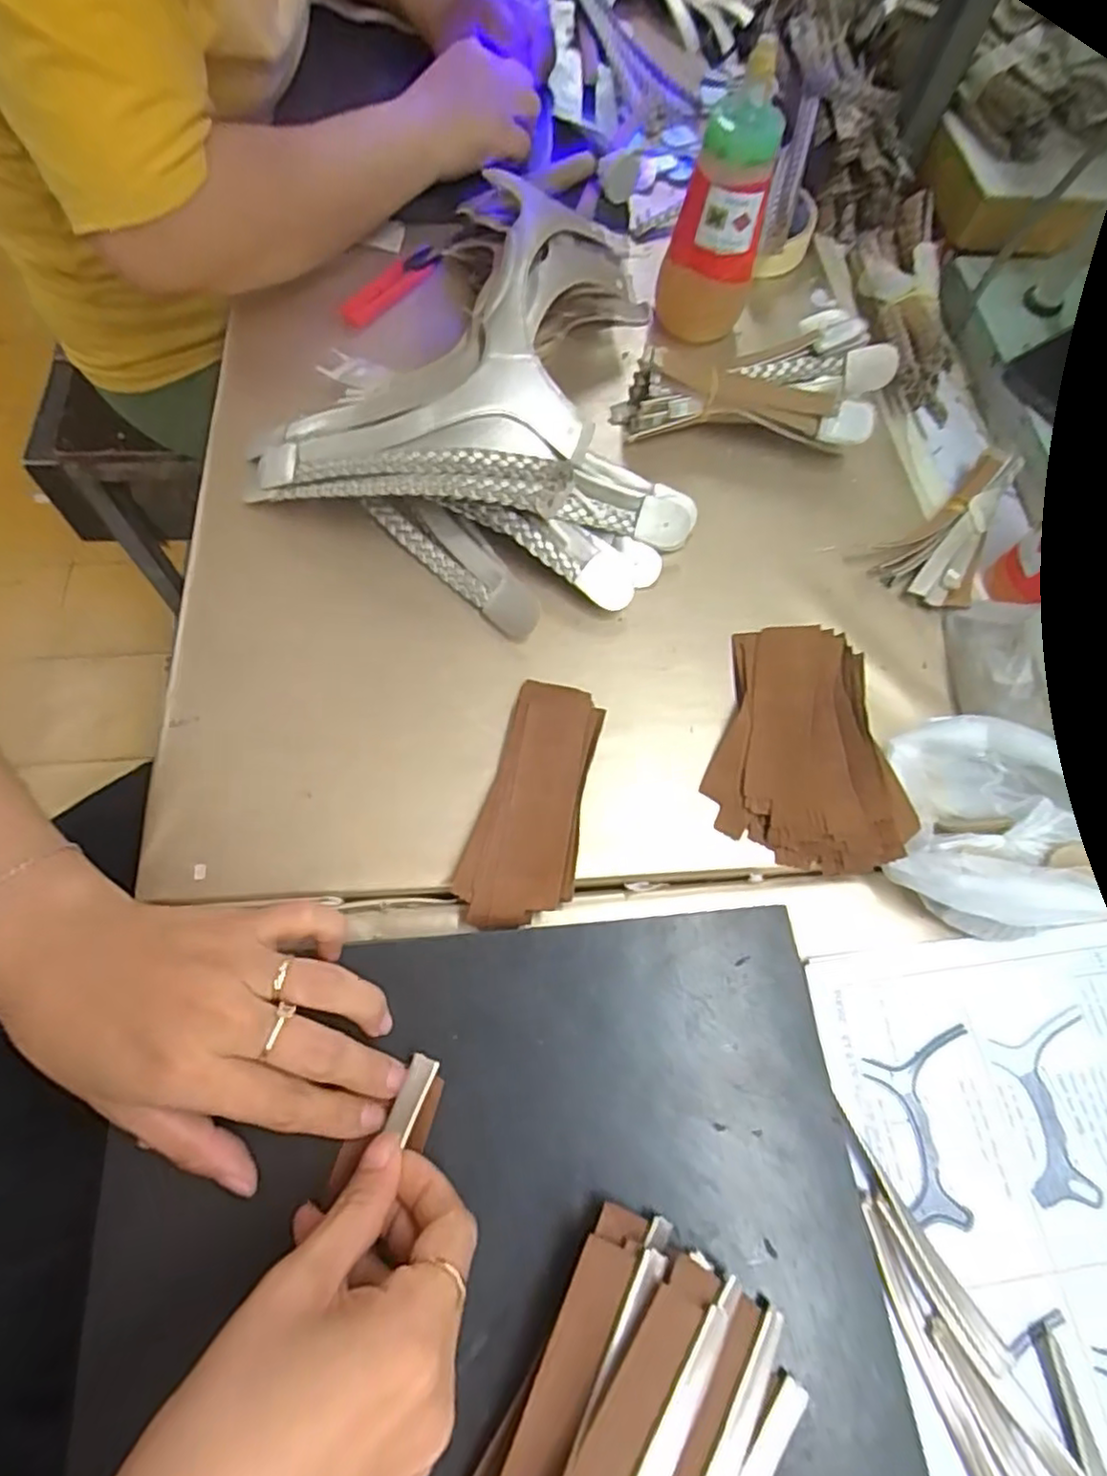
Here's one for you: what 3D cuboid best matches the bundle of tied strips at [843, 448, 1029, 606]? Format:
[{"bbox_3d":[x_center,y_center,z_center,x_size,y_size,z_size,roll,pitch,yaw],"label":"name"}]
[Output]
[{"bbox_3d":[0.262,-0.130,0.430,0.120,0.028,0.066,-34,73,-15],"label":"bundle of tied strips"}]

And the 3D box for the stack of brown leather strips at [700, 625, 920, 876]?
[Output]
[{"bbox_3d":[0.142,0.001,0.364,0.098,0.034,0.129,18,67,5],"label":"stack of brown leather strips"}]

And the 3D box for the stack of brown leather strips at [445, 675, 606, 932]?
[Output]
[{"bbox_3d":[-0.009,0.033,0.351,0.053,0.019,0.133,14,67,3],"label":"stack of brown leather strips"}]

